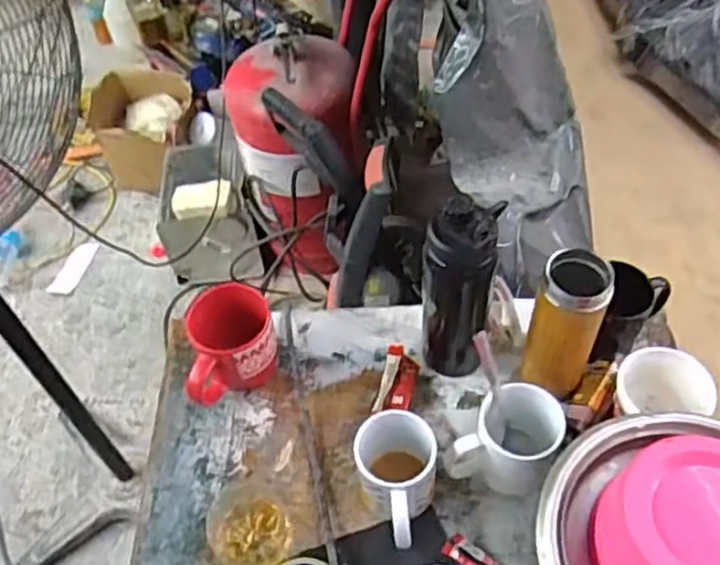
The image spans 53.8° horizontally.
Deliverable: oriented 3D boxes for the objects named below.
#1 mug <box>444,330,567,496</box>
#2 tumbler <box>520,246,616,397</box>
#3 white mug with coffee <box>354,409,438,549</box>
[{"bbox_3d":[0.149,0.146,0.714,0.102,0.132,0.099,14,54,16],"label":"mug"},{"bbox_3d":[0.211,0.050,0.738,0.071,0.179,0.062,18,55,19],"label":"tumbler"},{"bbox_3d":[0.035,0.207,0.722,0.078,0.110,0.113,5,52,9],"label":"white mug with coffee"}]

